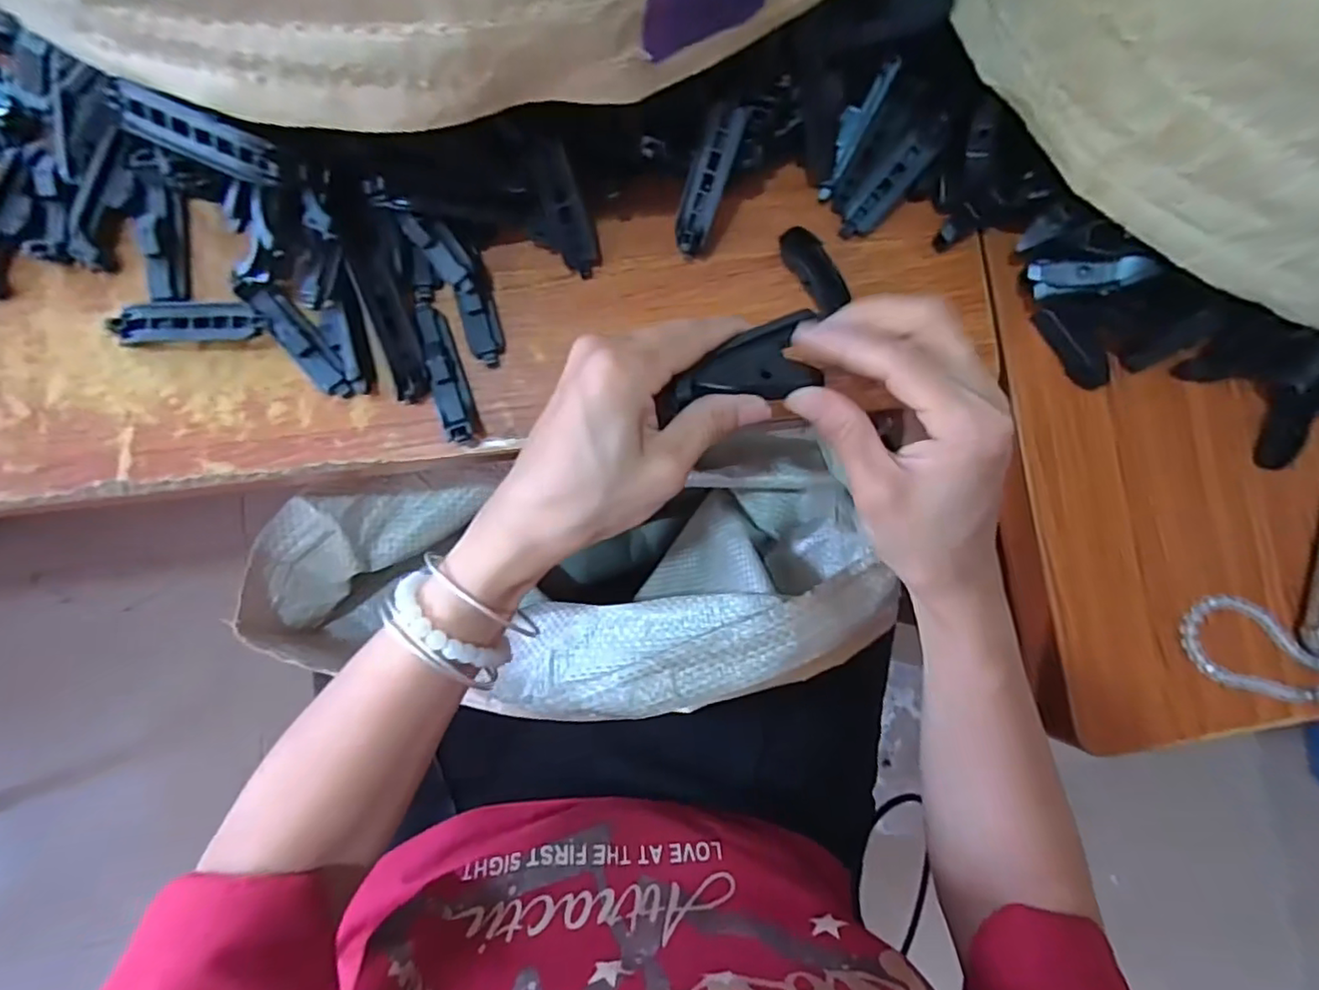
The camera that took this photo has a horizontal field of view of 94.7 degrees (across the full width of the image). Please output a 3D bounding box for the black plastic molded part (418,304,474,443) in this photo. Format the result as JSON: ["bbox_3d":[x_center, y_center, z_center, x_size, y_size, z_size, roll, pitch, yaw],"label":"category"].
[{"bbox_3d":[-0.108,-0.063,0.306,0.015,0.016,0.072,-14,87,-6],"label":"black plastic molded part"}]

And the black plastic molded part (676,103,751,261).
[{"bbox_3d":[0.024,-0.154,0.300,0.018,0.007,0.068,19,123,-4],"label":"black plastic molded part"}]

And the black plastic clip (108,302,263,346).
[{"bbox_3d":[-0.228,-0.083,0.297,0.067,0.016,0.017,-3,86,-6],"label":"black plastic clip"}]

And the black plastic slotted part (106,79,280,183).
[{"bbox_3d":[-0.187,-0.145,0.246,0.067,0.016,0.015,21,84,-3],"label":"black plastic slotted part"}]

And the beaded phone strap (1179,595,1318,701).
[{"bbox_3d":[0.351,0.093,0.342,0.122,0.011,0.047,19,84,-4],"label":"beaded phone strap"}]

